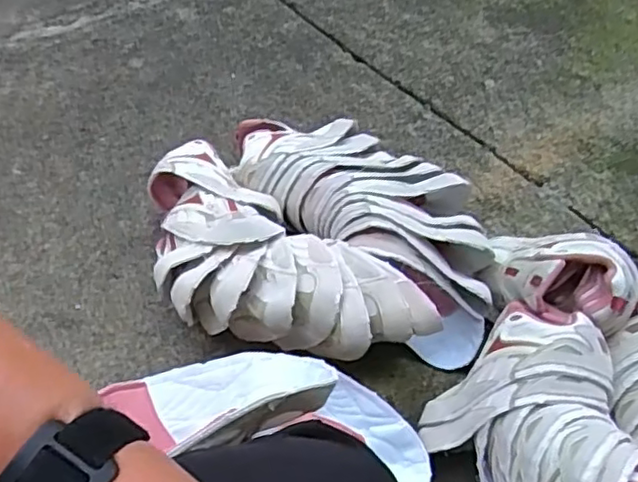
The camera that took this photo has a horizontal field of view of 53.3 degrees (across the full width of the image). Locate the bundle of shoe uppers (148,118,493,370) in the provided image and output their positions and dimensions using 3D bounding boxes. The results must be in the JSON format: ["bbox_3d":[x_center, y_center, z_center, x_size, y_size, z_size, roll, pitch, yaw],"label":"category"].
[{"bbox_3d":[-0.011,-0.007,0.940,0.454,0.180,0.429,-6,54,-5],"label":"bundle of shoe uppers"}]

